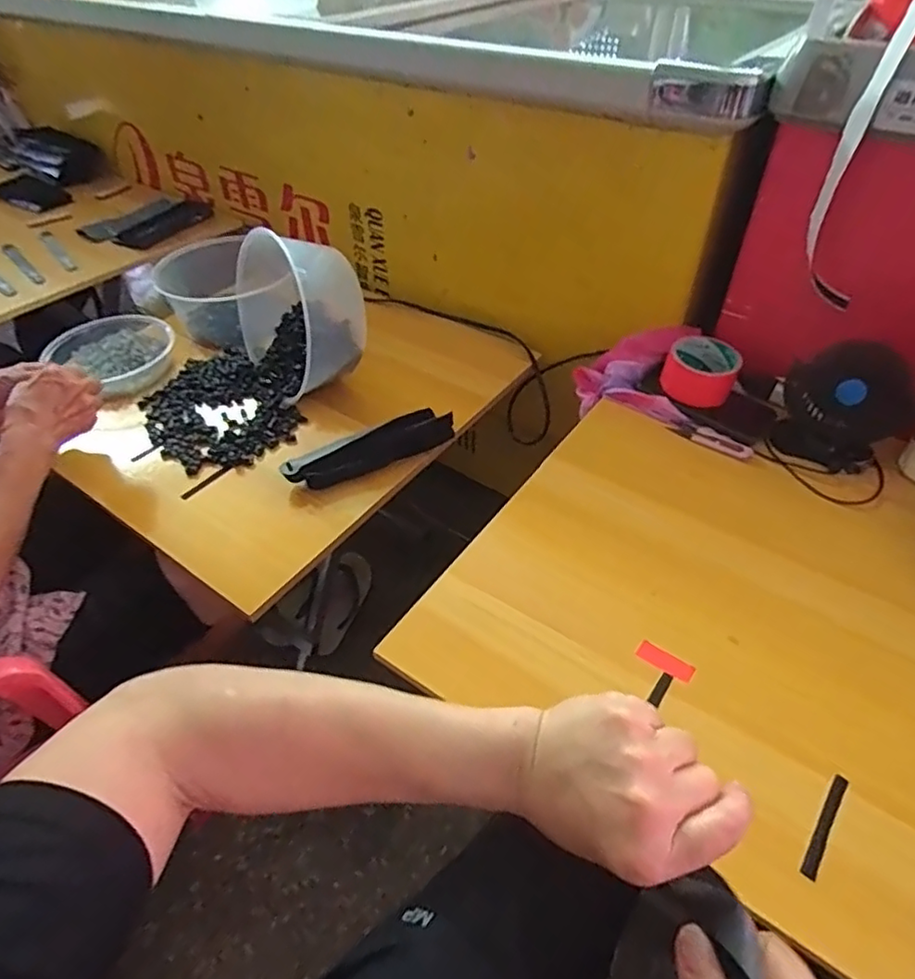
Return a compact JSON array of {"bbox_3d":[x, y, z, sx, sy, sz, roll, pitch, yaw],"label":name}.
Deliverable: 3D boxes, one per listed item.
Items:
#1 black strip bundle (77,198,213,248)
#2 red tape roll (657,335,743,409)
[{"bbox_3d":[-0.640,-0.551,1.260,0.174,0.025,0.211,21,50,20],"label":"black strip bundle"},{"bbox_3d":[0.309,-0.154,0.778,0.084,0.051,0.084,-1,46,1],"label":"red tape roll"}]

